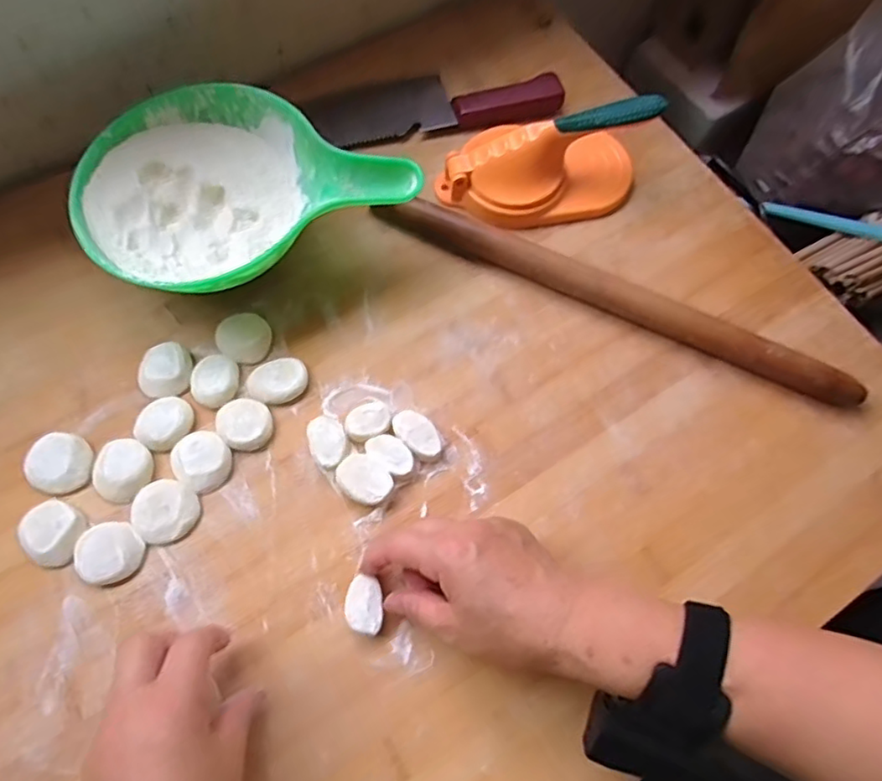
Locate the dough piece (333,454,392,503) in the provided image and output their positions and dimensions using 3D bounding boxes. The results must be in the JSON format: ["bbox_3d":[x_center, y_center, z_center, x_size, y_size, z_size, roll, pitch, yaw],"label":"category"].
[{"bbox_3d":[-0.051,0.060,0.411,0.038,0.016,0.028,32,71,9],"label":"dough piece"}]

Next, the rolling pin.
[{"bbox_3d":[0.127,-0.072,0.467,0.375,0.025,0.021,25,70,6],"label":"rolling pin"}]

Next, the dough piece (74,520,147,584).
[{"bbox_3d":[-0.209,0.102,0.387,0.038,0.012,0.036,-30,74,-13],"label":"dough piece"}]

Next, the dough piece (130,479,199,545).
[{"bbox_3d":[-0.181,0.079,0.399,0.040,0.009,0.039,1,70,-3],"label":"dough piece"}]

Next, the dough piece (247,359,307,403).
[{"bbox_3d":[-0.115,-0.007,0.437,0.040,0.008,0.032,-29,74,-13],"label":"dough piece"}]

